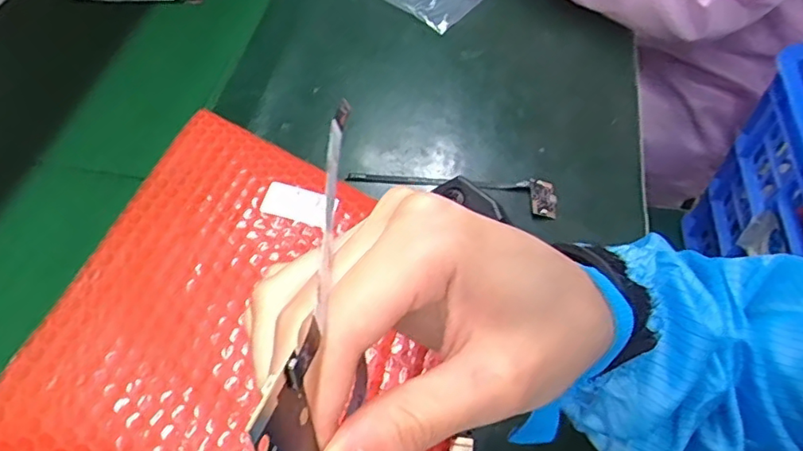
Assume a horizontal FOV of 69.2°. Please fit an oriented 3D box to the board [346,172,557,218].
[{"bbox_3d":[0.046,-0.039,0.509,0.180,0.013,0.037,13,60,6],"label":"board"}]

